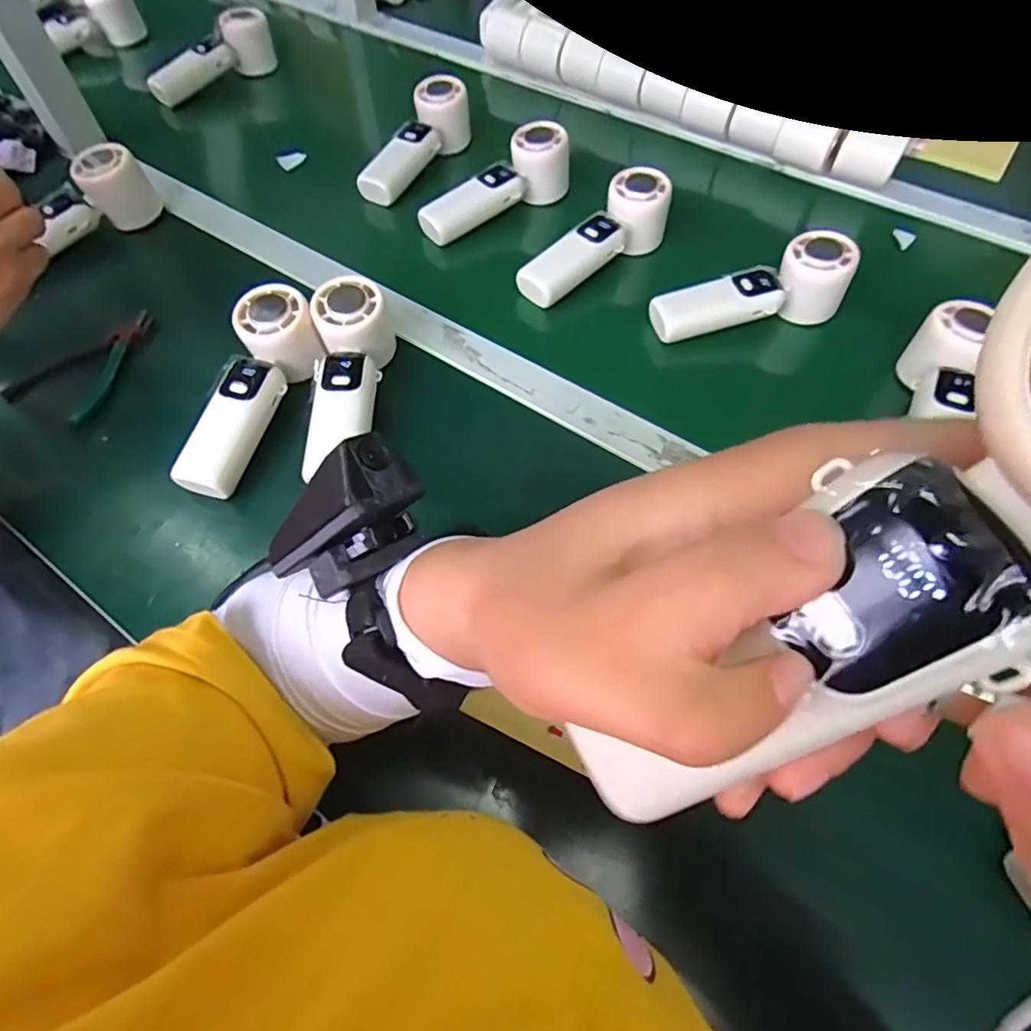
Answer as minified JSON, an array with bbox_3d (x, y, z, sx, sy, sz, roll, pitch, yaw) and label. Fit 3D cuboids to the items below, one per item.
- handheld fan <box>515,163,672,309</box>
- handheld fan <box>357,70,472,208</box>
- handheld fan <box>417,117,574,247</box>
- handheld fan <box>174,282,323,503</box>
[{"bbox_3d":[0.074,-0.251,0.524,0.052,0.050,0.159,40,67,23],"label":"handheld fan"},{"bbox_3d":[-0.106,-0.391,0.623,0.049,0.056,0.169,29,77,18],"label":"handheld fan"},{"bbox_3d":[-0.021,-0.321,0.568,0.158,0.060,0.050,-31,63,-17],"label":"handheld fan"},{"bbox_3d":[-0.195,-0.093,0.440,0.058,0.048,0.163,17,77,12],"label":"handheld fan"}]

